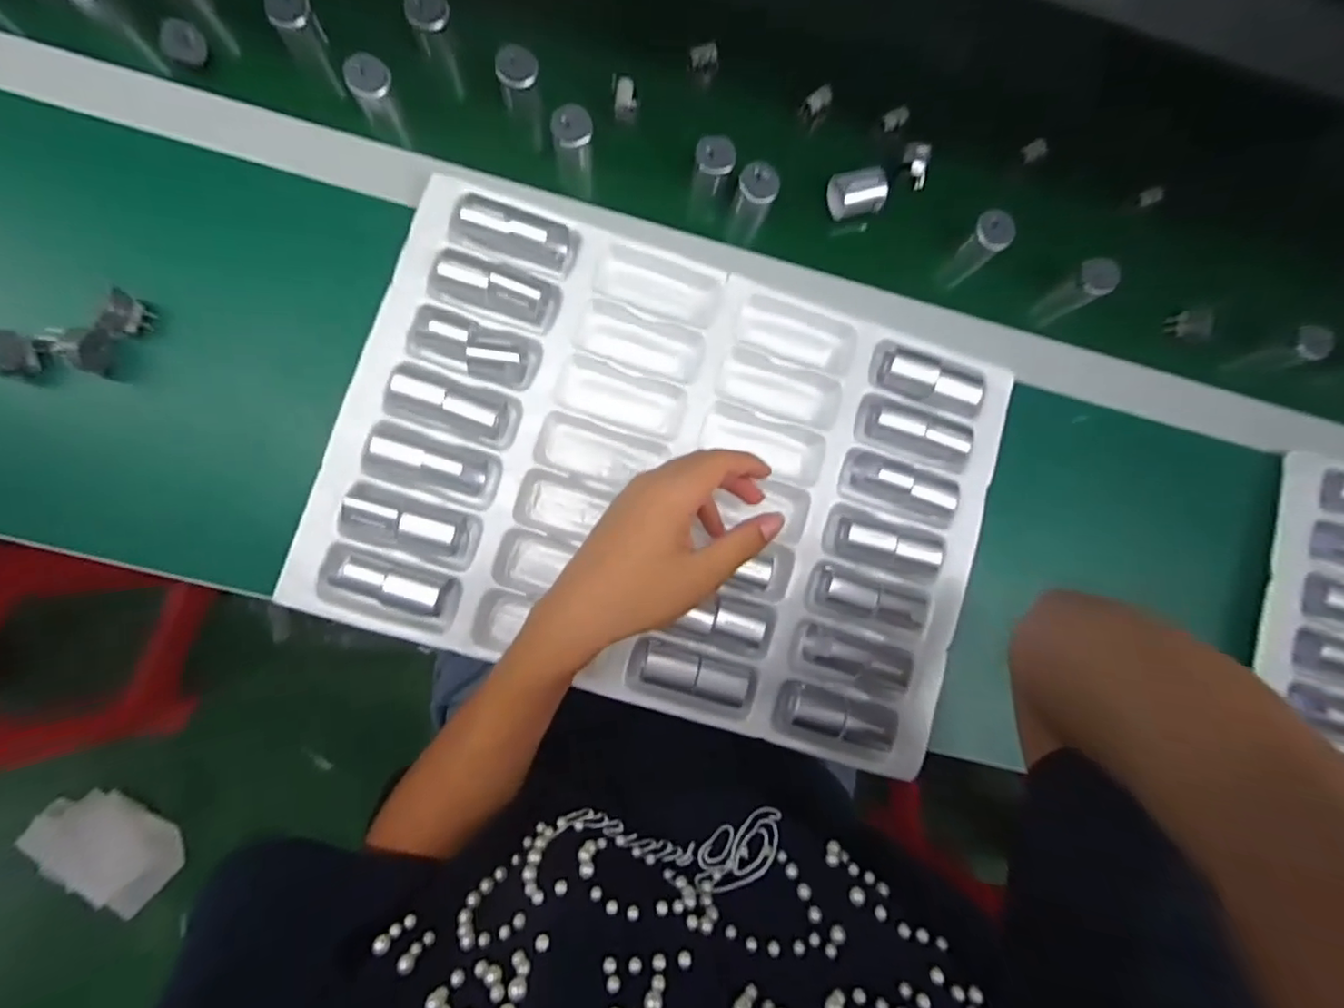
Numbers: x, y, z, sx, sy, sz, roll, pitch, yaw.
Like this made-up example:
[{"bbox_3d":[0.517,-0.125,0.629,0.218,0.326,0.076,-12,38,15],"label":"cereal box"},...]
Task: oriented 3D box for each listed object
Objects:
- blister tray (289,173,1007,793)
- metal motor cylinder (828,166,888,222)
[{"bbox_3d":[0.004,-0.022,0.432,0.449,0.039,0.319,17,83,-4],"label":"blister tray"},{"bbox_3d":[0.149,-0.245,0.477,0.047,0.032,0.035,0,94,36],"label":"metal motor cylinder"}]

